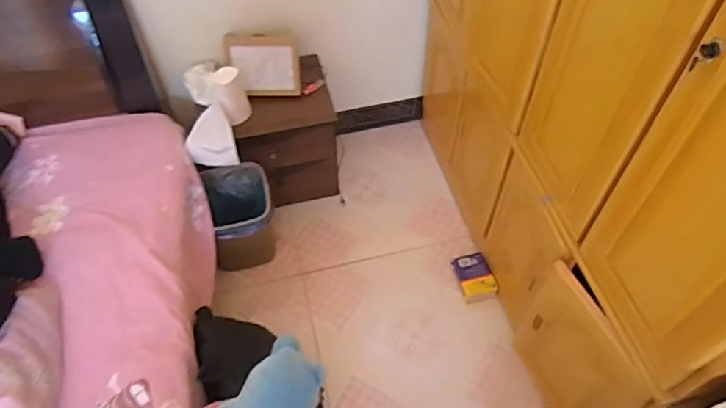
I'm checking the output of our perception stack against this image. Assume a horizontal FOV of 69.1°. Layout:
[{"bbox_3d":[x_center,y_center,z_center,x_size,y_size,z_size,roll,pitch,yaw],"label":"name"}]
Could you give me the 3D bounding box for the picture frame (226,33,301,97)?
[{"bbox_3d":[-0.297,-0.414,1.574,0.212,0.175,0.035,0,21,-5],"label":"picture frame"}]

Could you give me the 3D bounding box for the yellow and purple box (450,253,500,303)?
[{"bbox_3d":[0.350,0.228,1.669,0.106,0.049,0.153,-14,55,-9],"label":"yellow and purple box"}]

